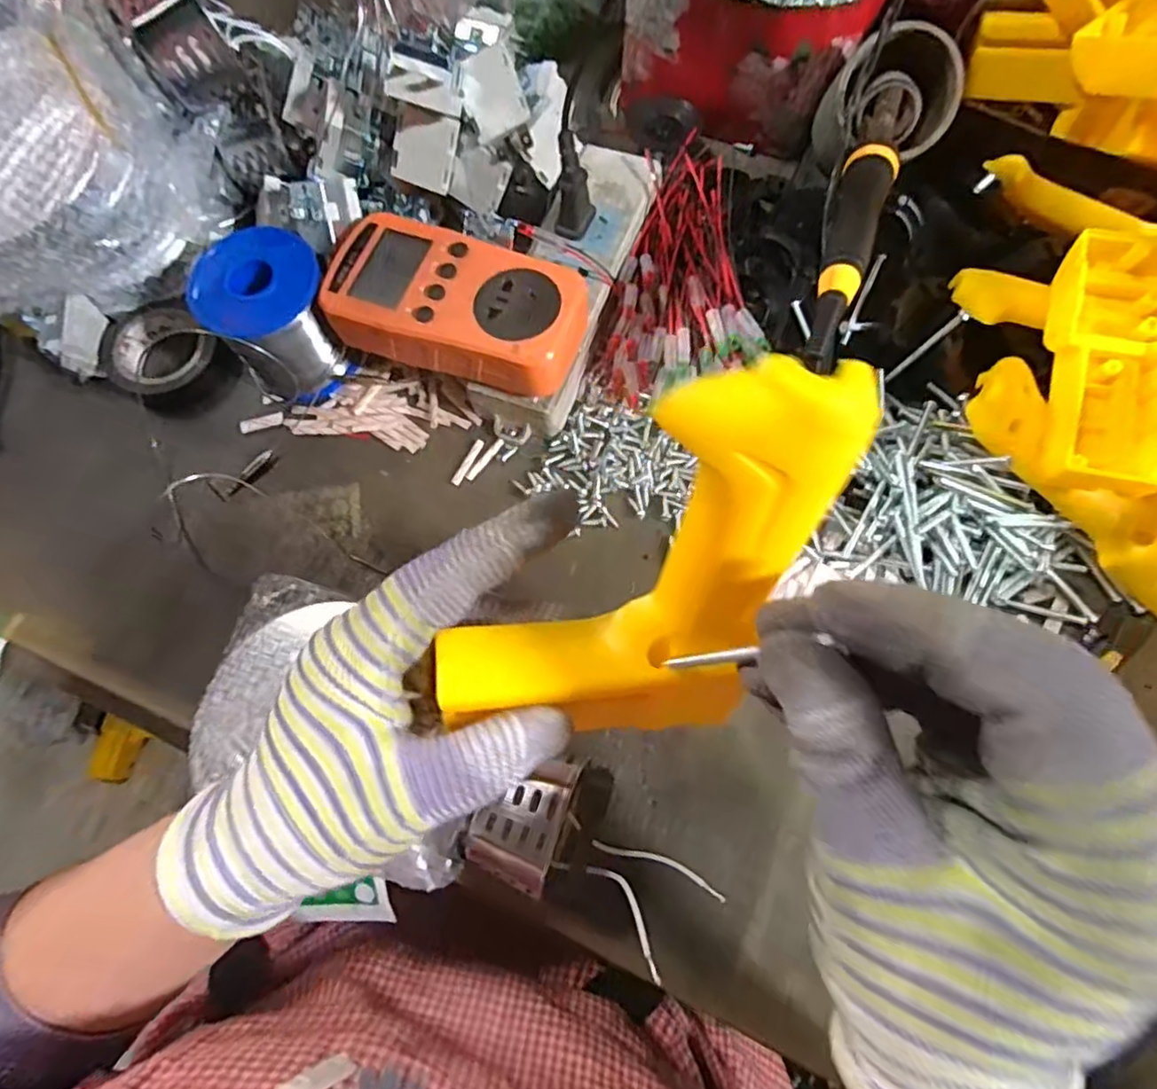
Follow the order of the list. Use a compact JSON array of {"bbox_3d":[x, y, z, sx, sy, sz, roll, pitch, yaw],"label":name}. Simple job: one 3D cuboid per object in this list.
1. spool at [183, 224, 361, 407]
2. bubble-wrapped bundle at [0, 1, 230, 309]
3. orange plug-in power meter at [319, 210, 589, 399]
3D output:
[{"bbox_3d":[-0.163,-0.124,0.337,0.066,0.065,0.061,43,78,13],"label":"spool"},{"bbox_3d":[-0.270,-0.185,0.318,0.102,0.102,0.134,30,75,10],"label":"bubble-wrapped bundle"},{"bbox_3d":[-0.061,-0.120,0.320,0.131,0.037,0.068,15,73,5],"label":"orange plug-in power meter"}]

